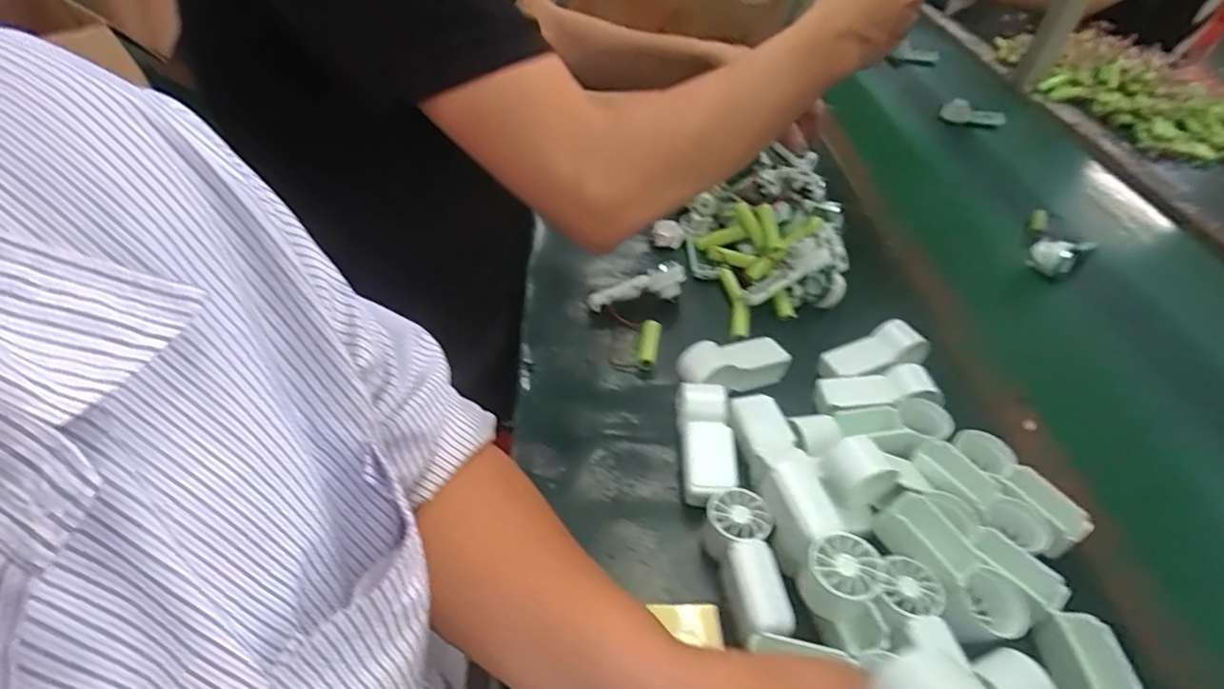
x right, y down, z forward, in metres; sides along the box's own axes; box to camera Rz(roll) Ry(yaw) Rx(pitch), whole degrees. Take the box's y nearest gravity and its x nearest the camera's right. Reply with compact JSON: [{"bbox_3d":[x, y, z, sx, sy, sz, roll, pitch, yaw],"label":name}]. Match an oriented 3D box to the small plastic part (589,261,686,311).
[{"bbox_3d":[0.024,-0.053,0.574,0.093,0.029,0.018,-16,47,-6],"label":"small plastic part"}]

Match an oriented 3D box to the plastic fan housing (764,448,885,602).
[{"bbox_3d":[0.120,0.113,0.373,0.040,0.033,0.093,-6,45,-15],"label":"plastic fan housing"}]

